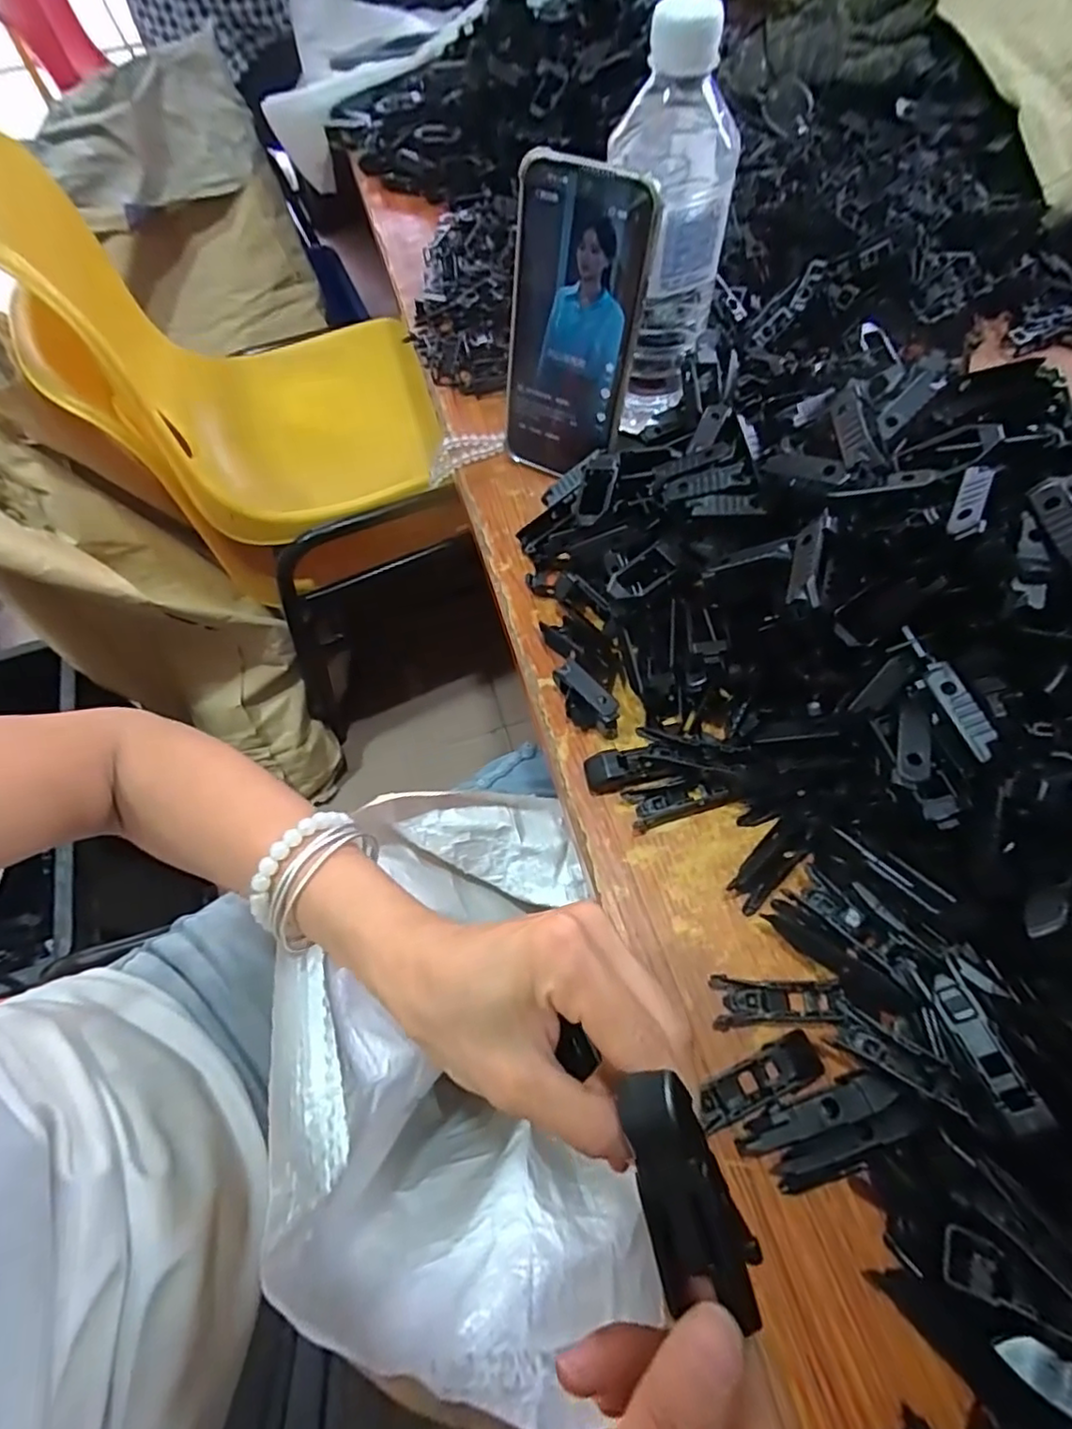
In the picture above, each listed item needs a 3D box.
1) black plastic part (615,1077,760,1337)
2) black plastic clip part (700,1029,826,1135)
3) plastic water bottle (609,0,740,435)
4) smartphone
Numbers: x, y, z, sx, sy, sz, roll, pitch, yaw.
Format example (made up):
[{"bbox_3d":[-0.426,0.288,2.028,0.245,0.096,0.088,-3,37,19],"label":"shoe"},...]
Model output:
[{"bbox_3d":[0.042,0.137,0.175,0.026,0.012,0.063,-20,76,-6],"label":"black plastic part"},{"bbox_3d":[0.097,0.157,0.269,0.058,0.010,0.019,-23,64,-8],"label":"black plastic clip part"},{"bbox_3d":[0.081,-0.262,0.373,0.060,0.215,0.074,-9,63,-1],"label":"plastic water bottle"},{"bbox_3d":[0.020,-0.228,0.381,0.084,0.163,0.016,28,52,16],"label":"smartphone"}]

